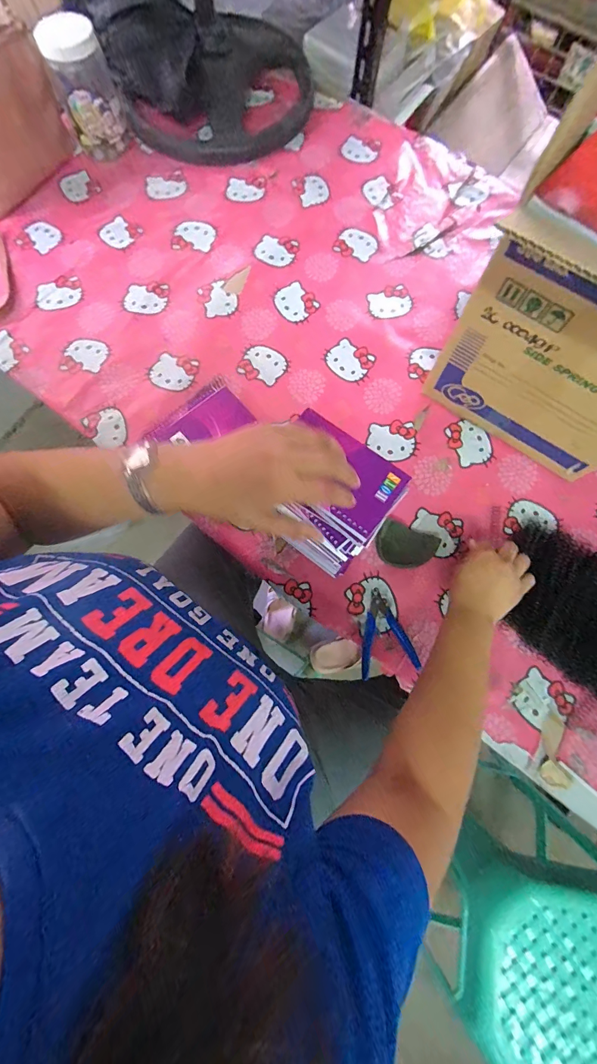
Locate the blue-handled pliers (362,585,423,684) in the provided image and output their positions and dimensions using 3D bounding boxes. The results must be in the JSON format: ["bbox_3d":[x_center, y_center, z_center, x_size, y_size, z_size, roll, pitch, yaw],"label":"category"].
[{"bbox_3d":[0.122,0.144,0.548,0.080,0.014,0.117,-9,77,-1],"label":"blue-handled pliers"}]

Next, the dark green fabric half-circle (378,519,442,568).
[{"bbox_3d":[0.162,0.024,0.575,0.085,0.017,0.064,23,78,6],"label":"dark green fabric half-circle"}]

